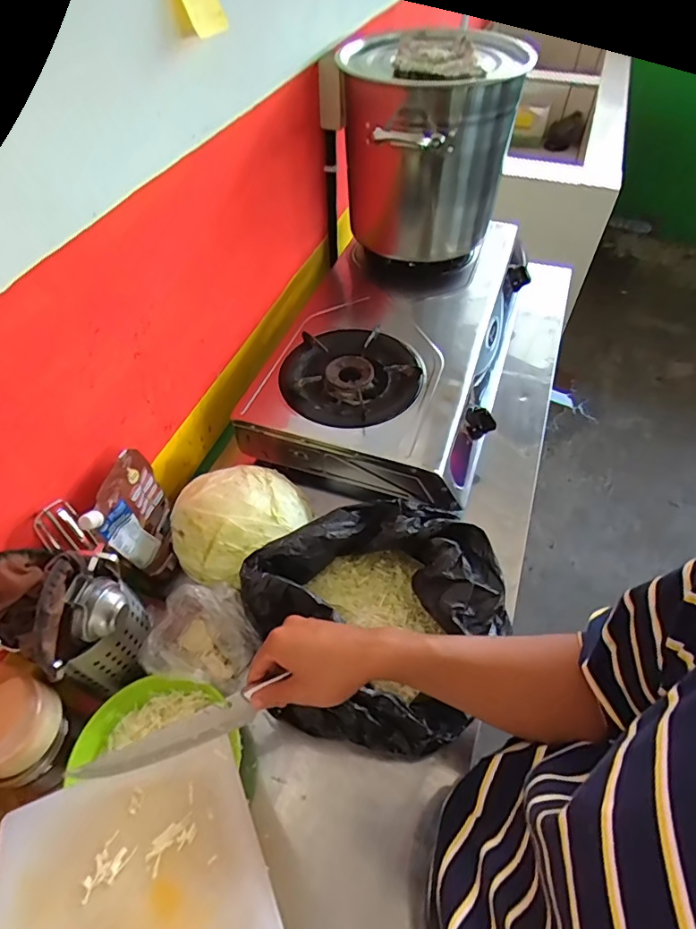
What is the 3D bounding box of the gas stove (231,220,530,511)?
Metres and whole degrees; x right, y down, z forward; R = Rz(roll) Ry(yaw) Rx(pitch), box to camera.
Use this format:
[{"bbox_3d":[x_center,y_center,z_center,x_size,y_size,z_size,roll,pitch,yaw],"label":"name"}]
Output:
[{"bbox_3d":[0.086,-0.232,0.890,0.385,0.125,0.612,15,54,12],"label":"gas stove"}]

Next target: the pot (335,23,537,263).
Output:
[{"bbox_3d":[0.124,-0.507,0.860,0.228,0.336,0.239,0,52,0],"label":"pot"}]

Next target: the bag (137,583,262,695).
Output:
[{"bbox_3d":[-0.165,0.209,0.597,0.136,0.092,0.104,9,53,7],"label":"bag"}]

